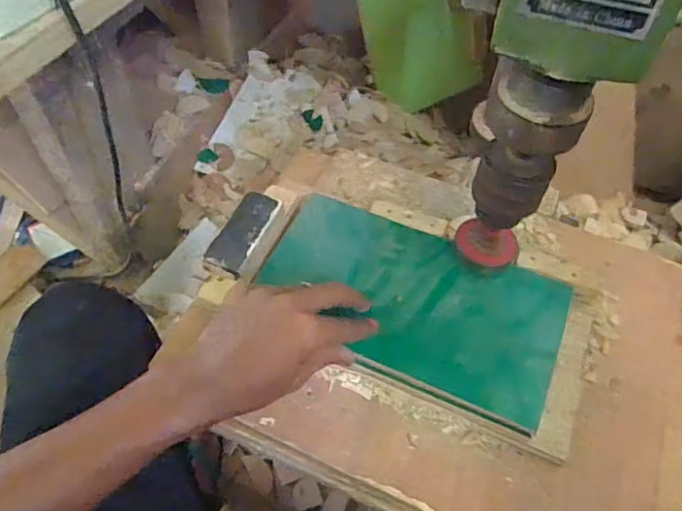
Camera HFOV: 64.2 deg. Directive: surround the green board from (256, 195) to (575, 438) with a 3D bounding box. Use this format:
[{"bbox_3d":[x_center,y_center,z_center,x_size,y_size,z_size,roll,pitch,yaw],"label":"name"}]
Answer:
[{"bbox_3d":[0.057,0.036,0.454,0.243,0.016,0.134,22,61,11],"label":"green board"}]

